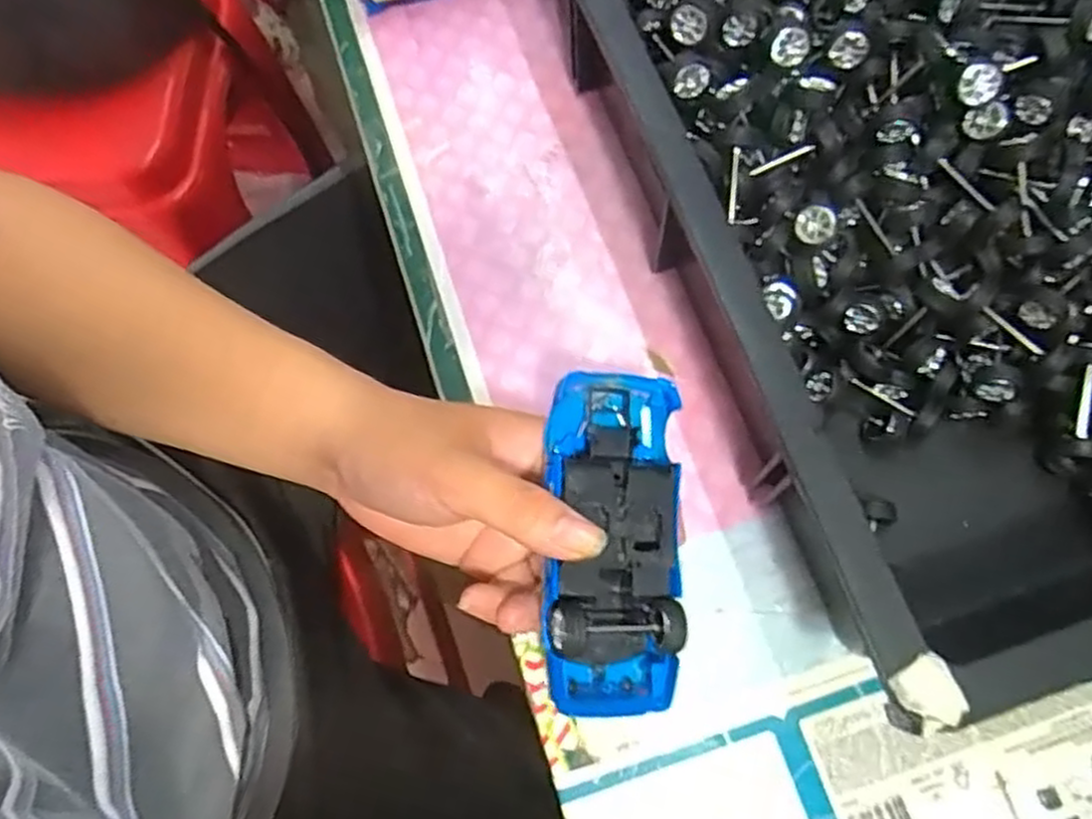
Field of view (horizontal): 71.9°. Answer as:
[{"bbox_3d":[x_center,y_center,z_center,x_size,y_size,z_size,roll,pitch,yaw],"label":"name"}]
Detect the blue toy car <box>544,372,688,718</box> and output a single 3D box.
[{"bbox_3d":[0.027,0.052,0.299,0.051,0.032,0.129,0,80,0],"label":"blue toy car"}]

